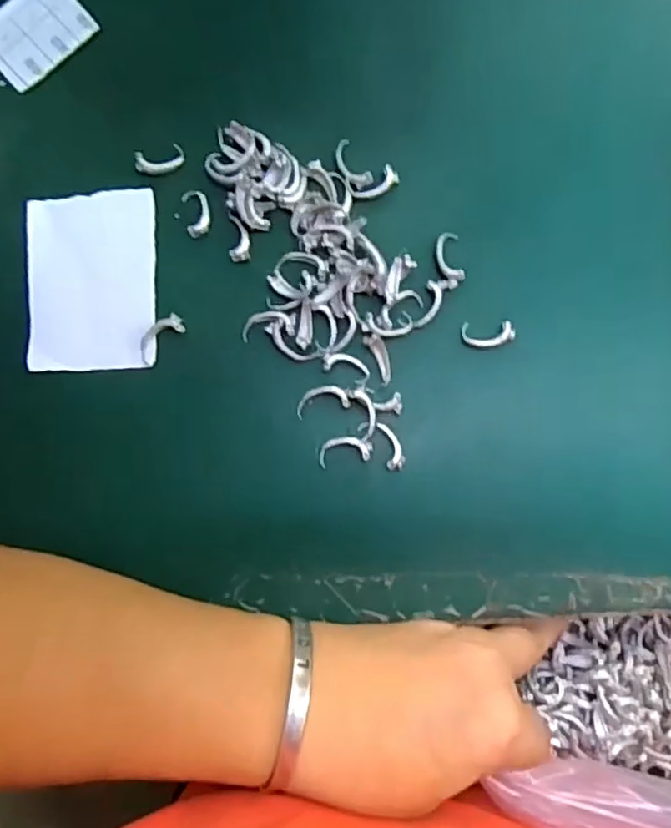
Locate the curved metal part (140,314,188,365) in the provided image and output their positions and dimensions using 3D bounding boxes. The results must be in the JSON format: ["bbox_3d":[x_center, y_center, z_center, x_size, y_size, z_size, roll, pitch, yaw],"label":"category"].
[{"bbox_3d":[-0.074,-0.033,0.264,0.023,0.006,0.011,-43,85,-2],"label":"curved metal part"}]

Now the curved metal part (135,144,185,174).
[{"bbox_3d":[-0.075,-0.108,0.270,0.020,0.004,0.011,-15,85,0],"label":"curved metal part"}]

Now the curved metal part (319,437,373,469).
[{"bbox_3d":[0.004,0.015,0.258,0.022,0.004,0.011,-9,85,1],"label":"curved metal part"}]

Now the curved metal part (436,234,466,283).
[{"bbox_3d":[0.048,-0.066,0.263,0.010,0.004,0.021,-10,85,1],"label":"curved metal part"}]

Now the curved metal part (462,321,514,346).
[{"bbox_3d":[0.063,-0.033,0.260,0.021,0.004,0.011,0,85,2],"label":"curved metal part"}]

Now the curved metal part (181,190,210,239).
[{"bbox_3d":[-0.059,-0.085,0.267,0.011,0.005,0.020,-14,85,0],"label":"curved metal part"}]

